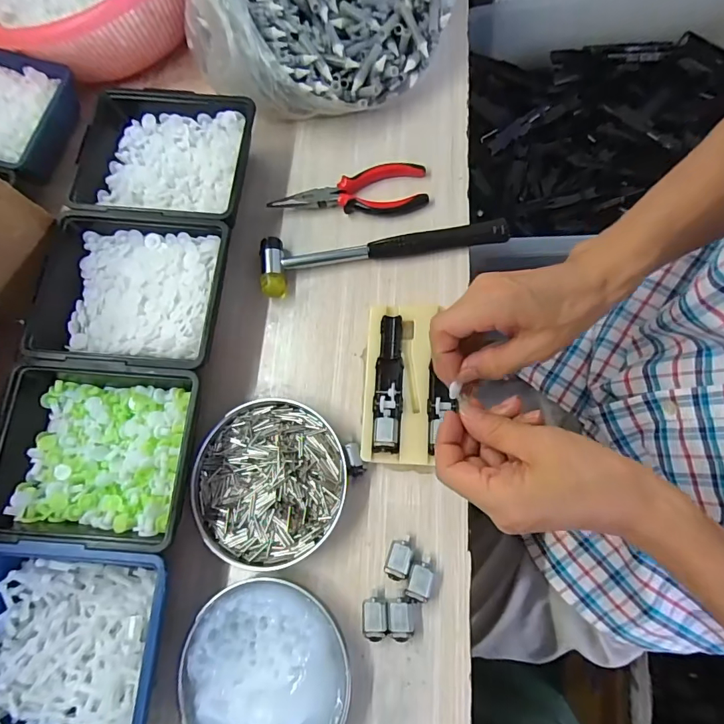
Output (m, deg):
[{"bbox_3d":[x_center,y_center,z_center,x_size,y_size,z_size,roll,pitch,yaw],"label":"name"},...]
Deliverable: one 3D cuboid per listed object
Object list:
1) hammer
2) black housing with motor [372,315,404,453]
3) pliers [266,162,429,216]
[{"bbox_3d":[0.017,-0.117,0.425,0.236,0.030,0.056,-13,71,6],"label":"hammer"},{"bbox_3d":[0.023,0.017,0.379,0.023,0.023,0.119,1,73,10],"label":"black housing with motor"},{"bbox_3d":[-0.014,-0.176,0.445,0.155,0.018,0.054,0,73,10],"label":"pliers"}]

